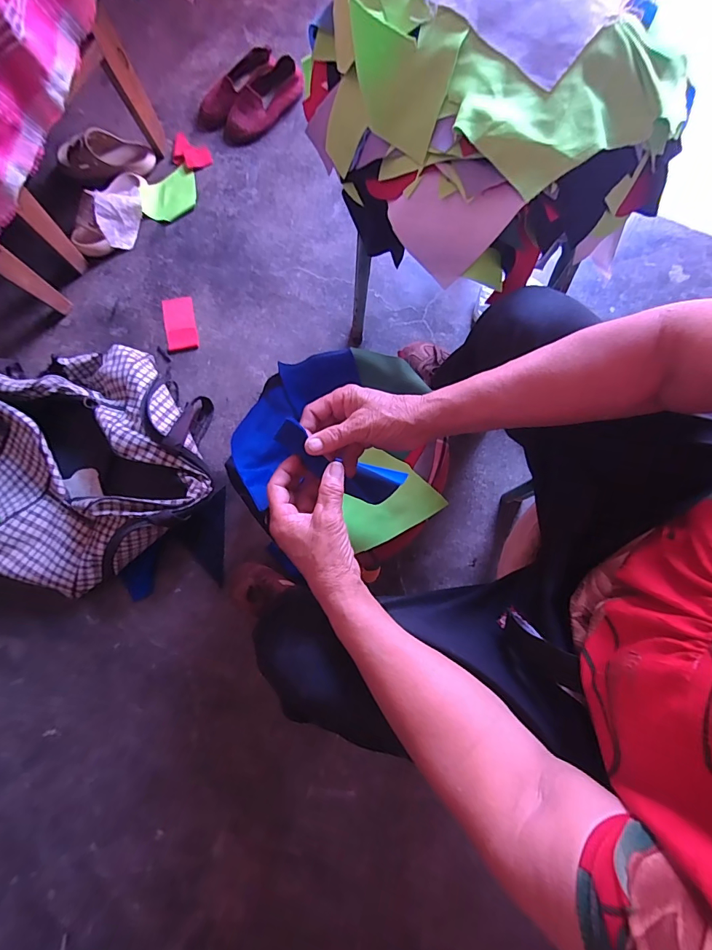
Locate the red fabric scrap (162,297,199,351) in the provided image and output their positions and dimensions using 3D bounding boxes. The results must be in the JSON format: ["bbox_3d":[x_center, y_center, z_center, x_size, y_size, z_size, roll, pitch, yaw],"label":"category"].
[{"bbox_3d":[-0.372,-0.322,0.884,0.061,0.007,0.125,-13,77,-3],"label":"red fabric scrap"}]

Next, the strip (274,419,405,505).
[{"bbox_3d":[-0.014,-0.006,0.418,0.147,0.029,0.046,24,76,-26],"label":"strip"}]

